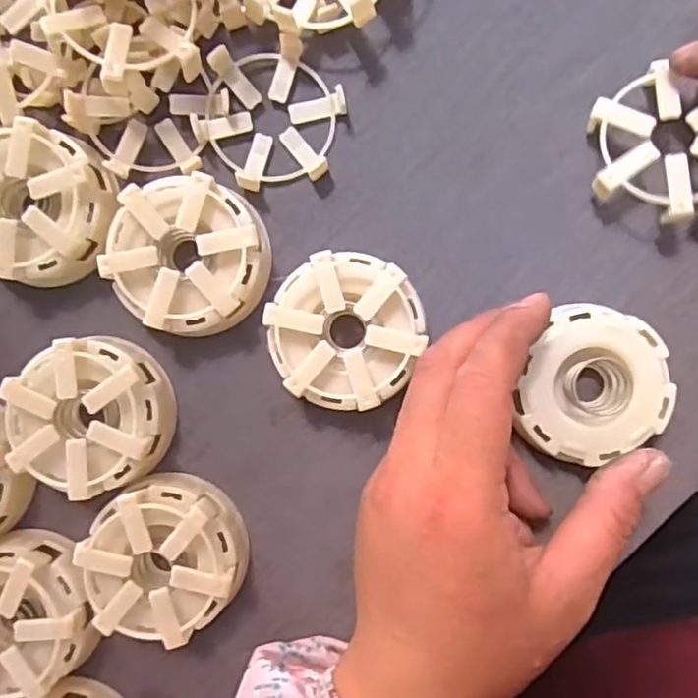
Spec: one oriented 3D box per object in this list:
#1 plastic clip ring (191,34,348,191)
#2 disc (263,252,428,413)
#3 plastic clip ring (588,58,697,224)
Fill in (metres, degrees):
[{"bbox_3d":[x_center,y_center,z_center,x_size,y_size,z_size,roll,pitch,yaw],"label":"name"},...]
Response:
[{"bbox_3d":[-0.034,-0.100,0.279,0.064,0.015,0.056,-10,95,3],"label":"plastic clip ring"},{"bbox_3d":[-0.002,-0.007,0.271,0.061,0.025,0.062,0,95,3],"label":"disc"},{"bbox_3d":[0.128,-0.083,0.262,0.060,0.010,0.058,0,88,2],"label":"plastic clip ring"}]

